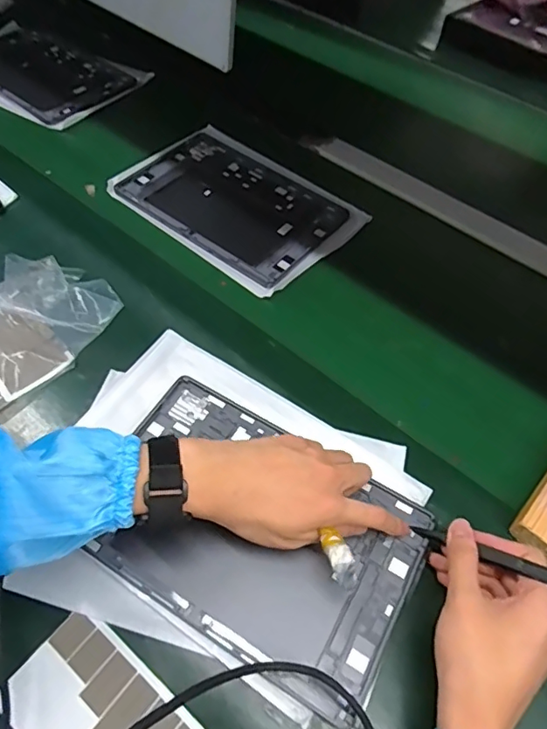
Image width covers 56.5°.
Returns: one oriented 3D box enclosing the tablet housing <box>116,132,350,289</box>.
[{"bbox_3d":[-0.048,-0.205,0.641,0.252,0.011,0.171,36,62,18],"label":"tablet housing"}]

